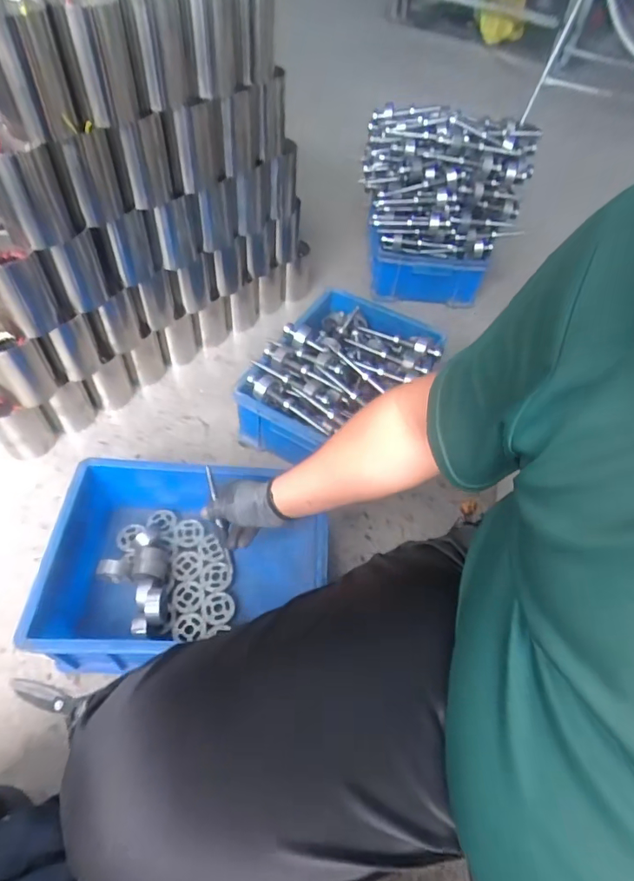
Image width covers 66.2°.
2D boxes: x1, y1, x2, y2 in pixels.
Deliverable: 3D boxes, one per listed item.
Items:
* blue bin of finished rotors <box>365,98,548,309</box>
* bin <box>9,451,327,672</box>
[{"bbox_3d":[0.310,-0.597,1.260,0.379,0.378,0.258,1,53,-5],"label":"blue bin of finished rotors"},{"bbox_3d":[-0.198,0.200,0.779,0.403,0.151,0.293,3,53,-3],"label":"bin"}]

